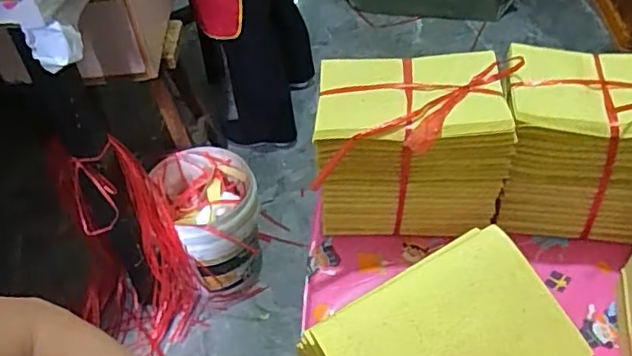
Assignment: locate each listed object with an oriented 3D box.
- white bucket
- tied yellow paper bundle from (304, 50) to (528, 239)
[{"bbox_3d":[-0.245,0.110,1.431,0.220,0.261,0.242,-11,47,-5],"label":"white bucket"},{"bbox_3d":[0.089,-0.029,0.559,0.169,0.128,0.131,1,47,5],"label":"tied yellow paper bundle"}]

